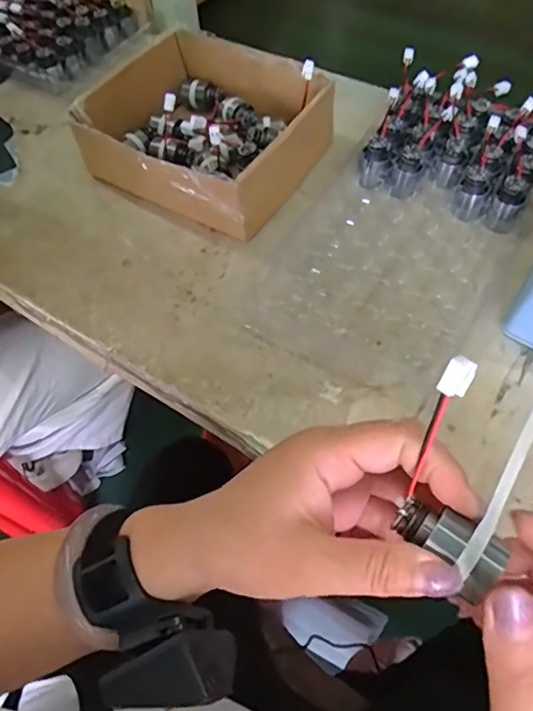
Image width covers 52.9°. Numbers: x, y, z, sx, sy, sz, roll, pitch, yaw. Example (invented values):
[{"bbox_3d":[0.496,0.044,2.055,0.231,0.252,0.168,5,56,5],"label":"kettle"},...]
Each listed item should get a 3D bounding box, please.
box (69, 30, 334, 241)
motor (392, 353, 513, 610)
[{"bbox_3d":[-0.063,-0.231,0.544,0.209,0.073,0.189,27,63,19],"label":"box"},{"bbox_3d":[0.073,0.047,0.208,0.037,0.021,0.093,-2,100,3],"label":"motor"}]

